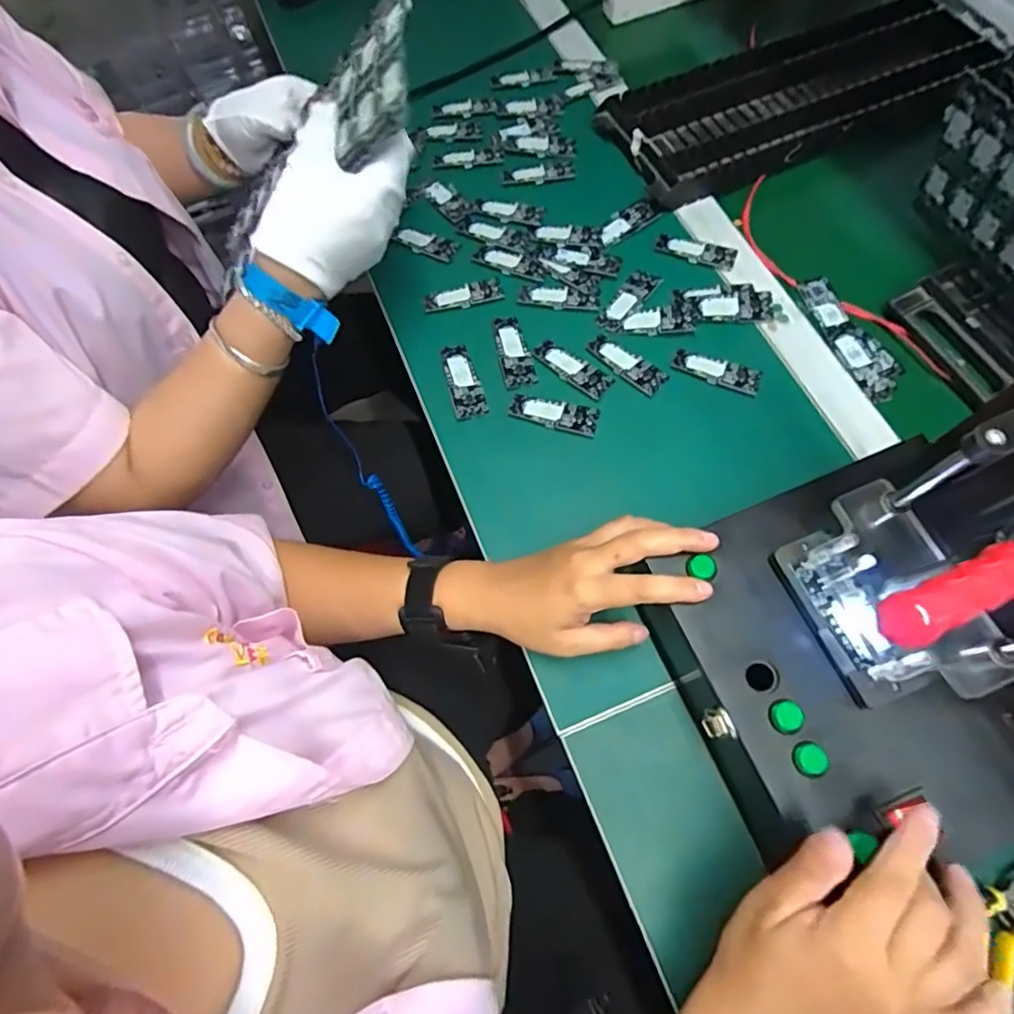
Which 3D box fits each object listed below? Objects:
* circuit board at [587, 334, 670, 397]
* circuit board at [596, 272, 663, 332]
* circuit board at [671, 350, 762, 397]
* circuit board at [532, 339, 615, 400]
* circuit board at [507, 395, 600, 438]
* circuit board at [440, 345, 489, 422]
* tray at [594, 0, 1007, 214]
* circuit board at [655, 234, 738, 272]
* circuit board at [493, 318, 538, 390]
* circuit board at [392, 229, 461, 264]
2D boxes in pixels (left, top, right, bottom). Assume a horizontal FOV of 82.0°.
[{"bbox_3d":[0.102,-0.122,0.498,0.071,0.004,0.026,36,74,16],"label":"circuit board"},{"bbox_3d":[0.108,-0.183,0.521,0.025,0.004,0.073,33,73,15],"label":"circuit board"},{"bbox_3d":[0.176,-0.114,0.490,0.073,0.004,0.024,20,70,11],"label":"circuit board"},{"bbox_3d":[0.057,-0.118,0.498,0.070,0.004,0.024,36,74,16],"label":"circuit board"},{"bbox_3d":[0.039,-0.077,0.482,0.073,0.005,0.025,16,70,9],"label":"circuit board"},{"bbox_3d":[-0.037,-0.108,0.498,0.027,0.006,0.072,-15,68,-3],"label":"circuit board"},{"bbox_3d":[0.325,-0.434,0.603,0.445,0.046,0.148,-25,69,-7],"label":"tray"},{"bbox_3d":[0.175,-0.238,0.541,0.073,0.005,0.024,22,71,11],"label":"circuit board"},{"bbox_3d":[0.005,-0.135,0.507,0.027,0.004,0.071,-15,68,-3],"label":"circuit board"},{"bbox_3d":[-0.076,-0.252,0.557,0.061,0.006,0.025,22,71,11],"label":"circuit board"}]

